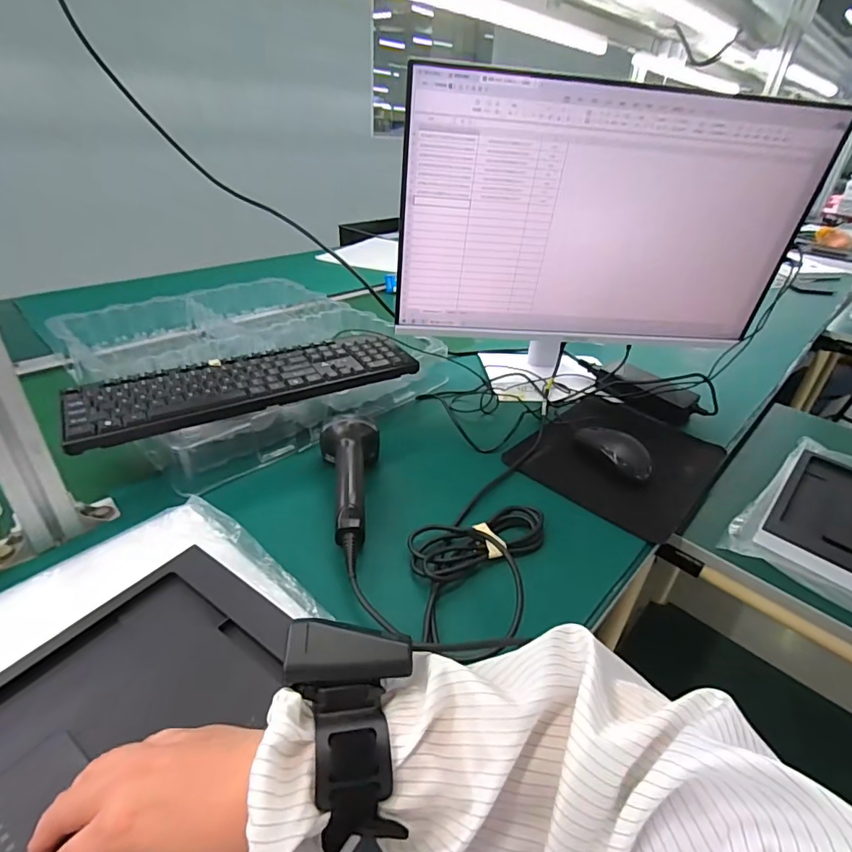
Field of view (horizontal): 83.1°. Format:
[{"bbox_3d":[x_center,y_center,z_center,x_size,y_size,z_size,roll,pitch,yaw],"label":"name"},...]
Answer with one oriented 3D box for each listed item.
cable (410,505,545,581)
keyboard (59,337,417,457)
[{"bbox_3d":[0.054,0.117,0.484,0.145,0.022,0.059,-10,35,-22],"label":"cable"},{"bbox_3d":[-0.206,-0.057,0.596,0.399,0.023,0.104,-17,38,-30],"label":"keyboard"}]

